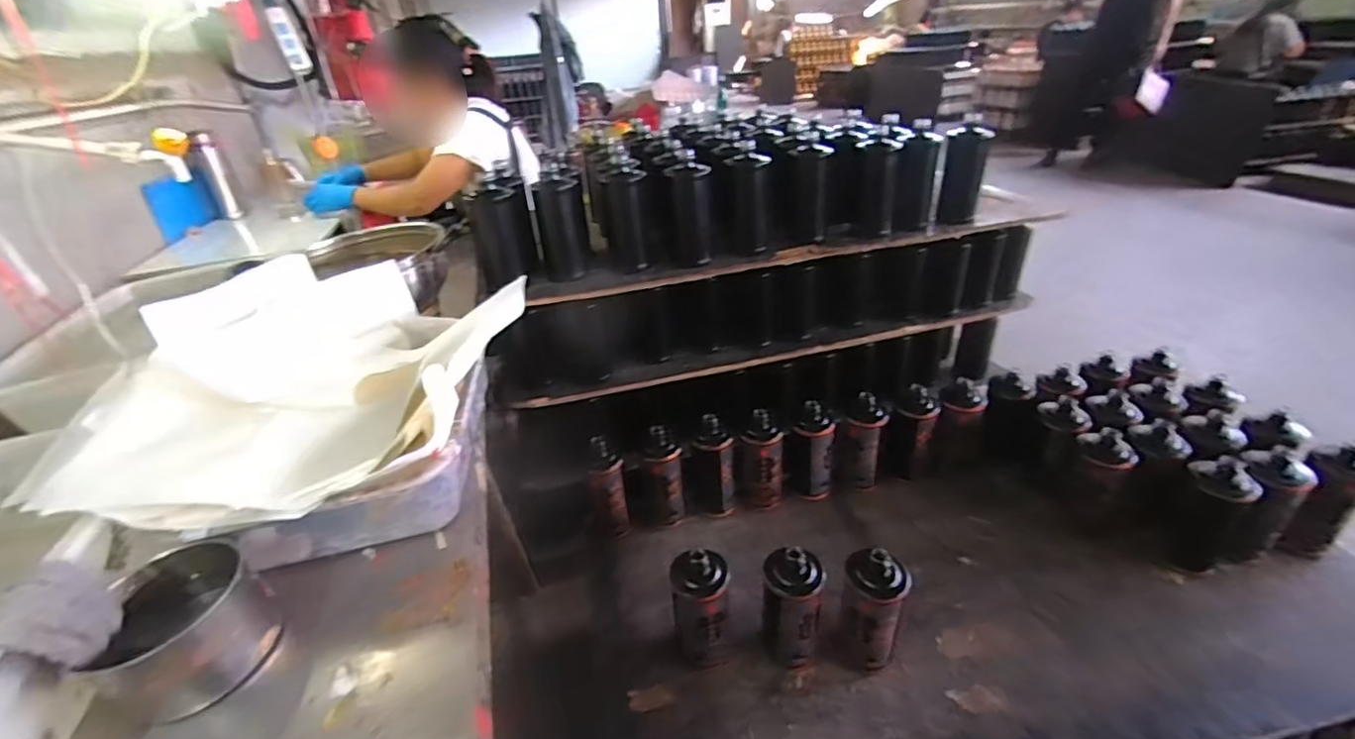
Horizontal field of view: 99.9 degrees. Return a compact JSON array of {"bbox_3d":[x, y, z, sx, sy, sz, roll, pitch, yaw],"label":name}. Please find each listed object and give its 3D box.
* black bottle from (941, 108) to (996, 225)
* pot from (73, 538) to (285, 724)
[{"bbox_3d":[0.575,-0.394,1.144,0.080,0.176,0.071,10,34,21],"label":"black bottle"},{"bbox_3d":[-0.467,0.239,0.541,0.127,0.089,0.117,-3,31,2],"label":"pot"}]

